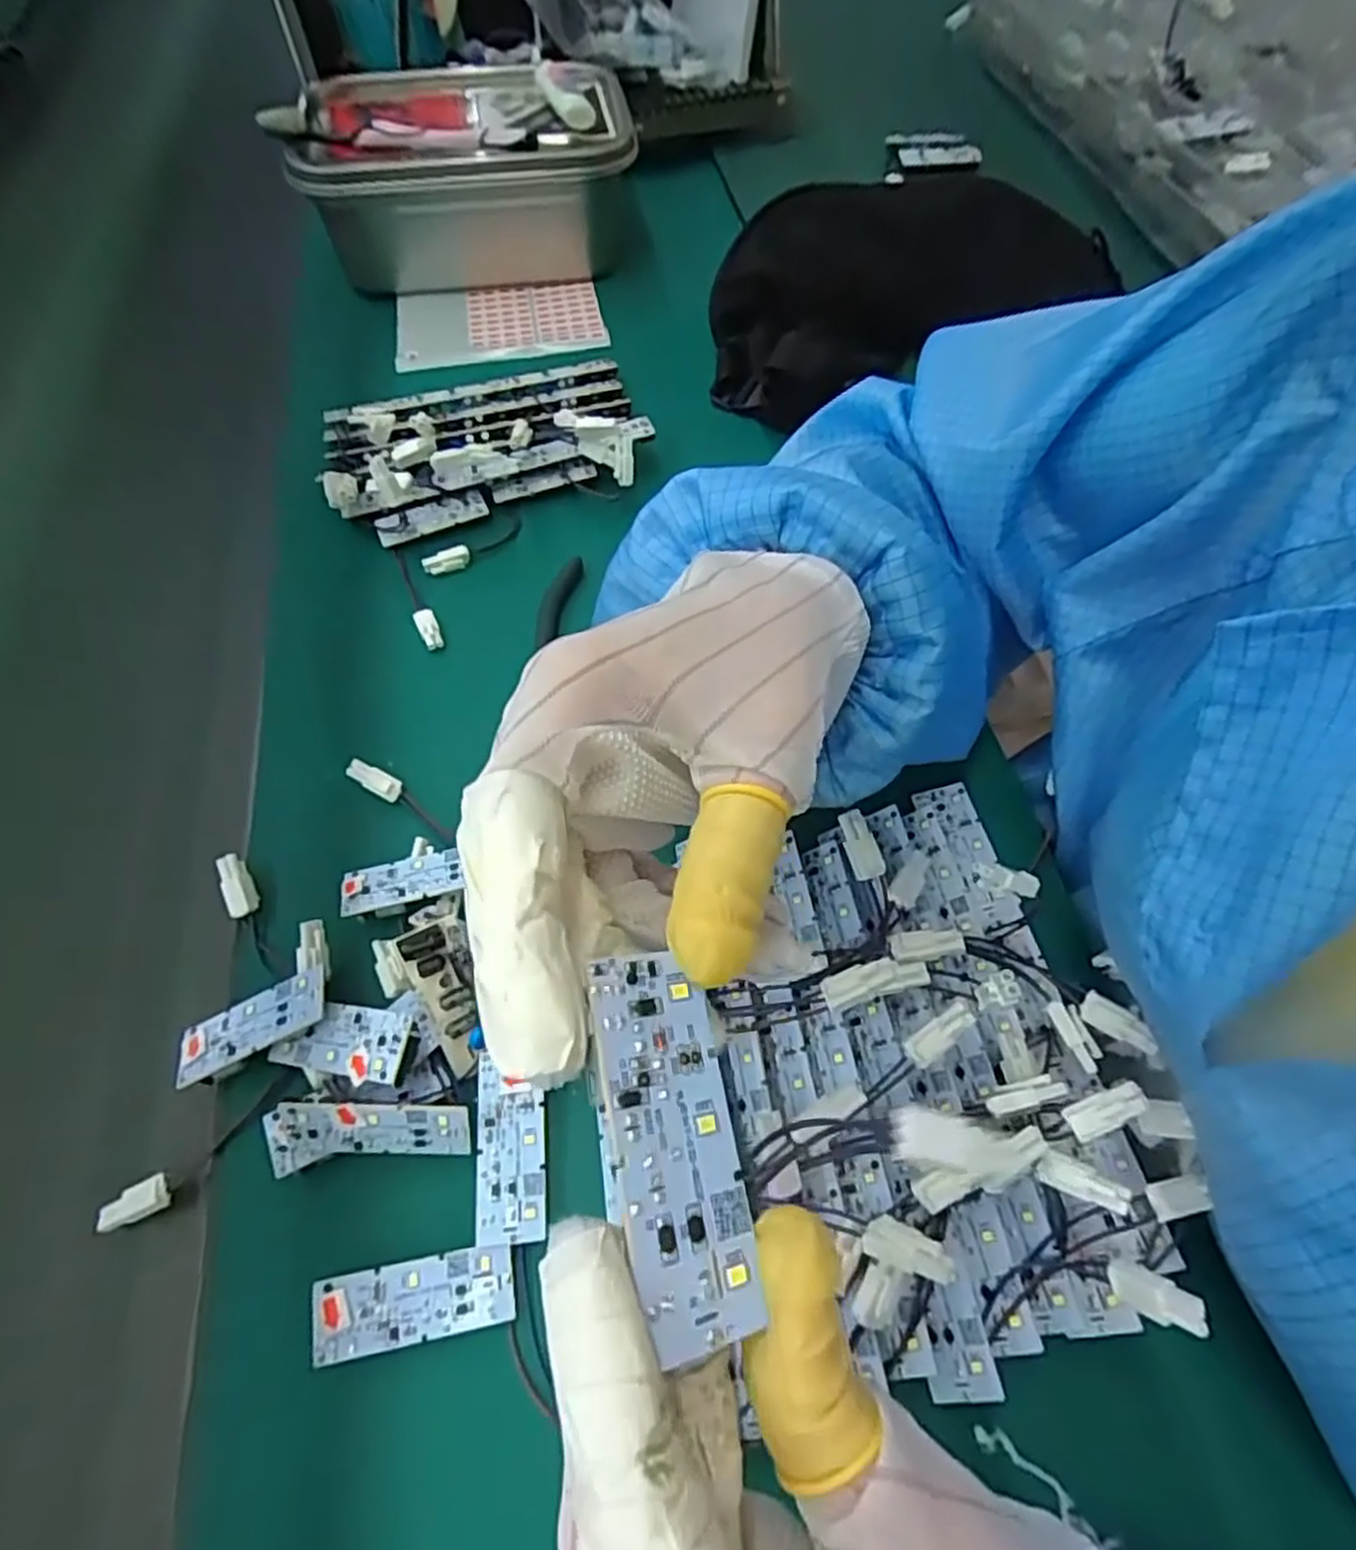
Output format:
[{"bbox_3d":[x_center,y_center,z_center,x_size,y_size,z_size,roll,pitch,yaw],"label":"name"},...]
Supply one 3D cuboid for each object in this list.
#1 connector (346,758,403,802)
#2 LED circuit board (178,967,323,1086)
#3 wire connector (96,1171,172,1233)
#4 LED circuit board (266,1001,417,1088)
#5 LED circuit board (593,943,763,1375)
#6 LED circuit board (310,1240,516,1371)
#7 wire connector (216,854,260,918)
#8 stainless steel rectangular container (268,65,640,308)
[{"bbox_3d":[-0.144,0.002,0.365,0.028,0.005,0.010,31,64,-2],"label":"connector"},{"bbox_3d":[-0.163,0.096,0.295,0.062,0.006,0.024,-26,61,2],"label":"LED circuit board"},{"bbox_3d":[-0.198,0.155,0.279,0.026,0.005,0.013,-19,60,-9],"label":"wire connector"},{"bbox_3d":[-0.125,0.099,0.287,0.059,0.004,0.024,1,65,24],"label":"LED circuit board"},{"bbox_3d":[0.000,0.063,0.135,0.024,0.004,0.061,3,62,-30],"label":"LED circuit board"},{"bbox_3d":[-0.089,0.178,0.260,0.064,0.004,0.024,-5,66,-12],"label":"LED circuit board"},{"bbox_3d":[-0.187,0.047,0.327,0.012,0.006,0.026,-22,82,-10],"label":"wire connector"},{"bbox_3d":[-0.154,-0.460,0.590,0.243,0.097,0.185,-8,59,-2],"label":"stainless steel rectangular container"}]

